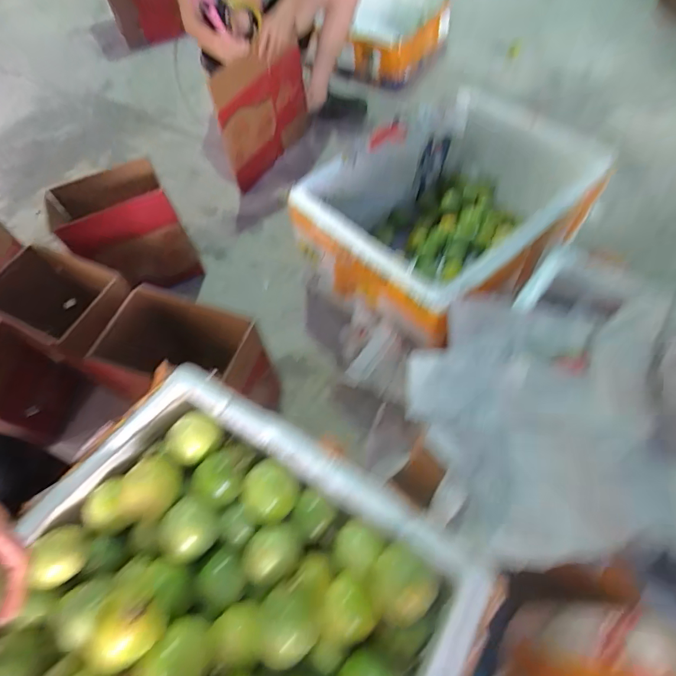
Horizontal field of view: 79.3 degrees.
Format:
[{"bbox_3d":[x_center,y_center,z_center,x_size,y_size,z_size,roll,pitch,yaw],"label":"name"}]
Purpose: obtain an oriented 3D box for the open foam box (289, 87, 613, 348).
[{"bbox_3d":[0.281,-0.281,0.988,0.673,0.314,0.476,-33,62,-15],"label":"open foam box"}]

